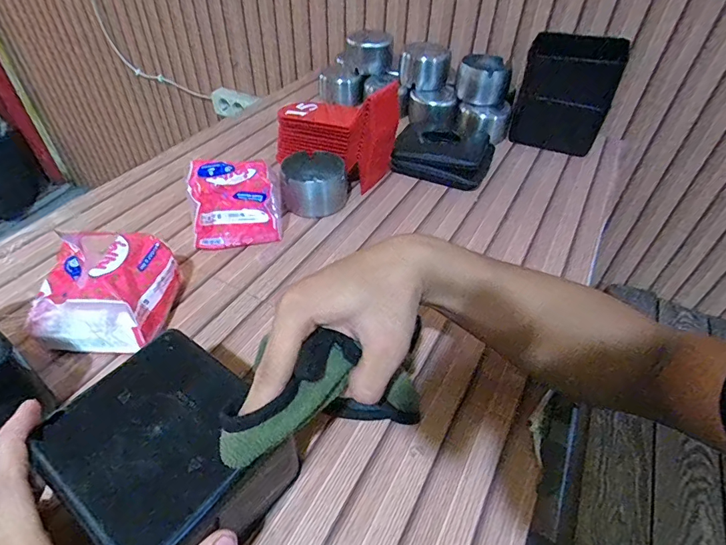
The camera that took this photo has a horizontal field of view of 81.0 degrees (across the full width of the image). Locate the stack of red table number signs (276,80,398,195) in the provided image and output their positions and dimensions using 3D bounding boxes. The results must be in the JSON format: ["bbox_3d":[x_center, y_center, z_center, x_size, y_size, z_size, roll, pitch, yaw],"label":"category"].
[{"bbox_3d":[-0.037,-0.191,0.556,0.156,0.117,0.074,27,50,23],"label":"stack of red table number signs"}]

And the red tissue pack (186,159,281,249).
[{"bbox_3d":[-0.147,-0.084,0.495,0.095,0.065,0.096,-8,45,-10],"label":"red tissue pack"}]

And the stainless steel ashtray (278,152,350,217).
[{"bbox_3d":[-0.061,-0.115,0.537,0.076,0.056,0.083,14,46,12],"label":"stainless steel ashtray"}]

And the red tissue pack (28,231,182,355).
[{"bbox_3d":[-0.233,0.015,0.386,0.105,0.080,0.098,4,45,1],"label":"red tissue pack"}]

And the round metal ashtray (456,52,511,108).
[{"bbox_3d":[0.190,-0.306,0.673,0.077,0.054,0.077,12,45,10],"label":"round metal ashtray"}]

